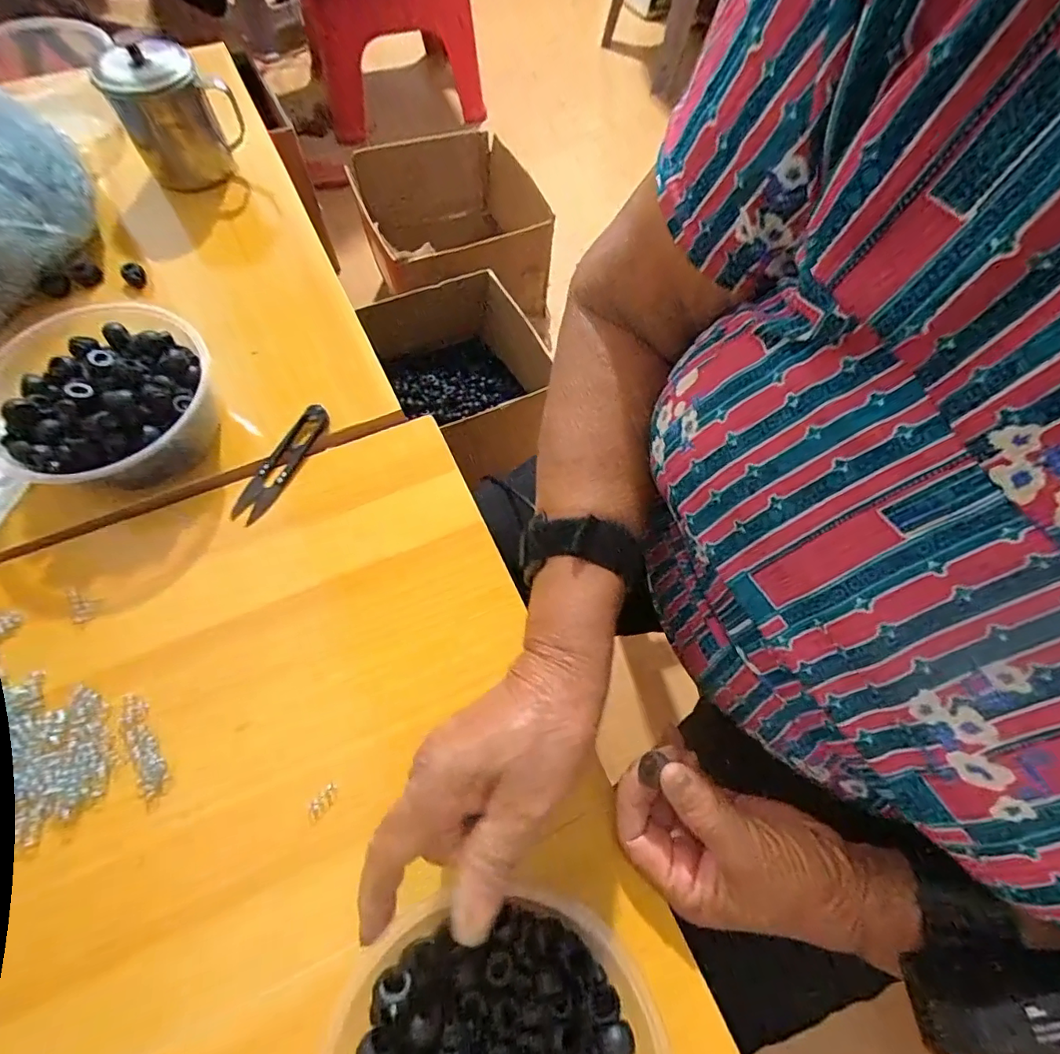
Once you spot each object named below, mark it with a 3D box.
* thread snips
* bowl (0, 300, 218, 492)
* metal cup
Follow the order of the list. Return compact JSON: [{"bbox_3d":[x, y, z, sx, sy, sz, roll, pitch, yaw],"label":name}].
[{"bbox_3d":[-0.181,-0.048,0.380,0.024,0.008,0.100,20,65,6],"label":"thread snips"},{"bbox_3d":[-0.291,-0.079,0.360,0.142,0.060,0.137,1,65,-3],"label":"bowl"},{"bbox_3d":[-0.320,-0.378,0.473,0.094,0.099,0.094,1,65,-3],"label":"metal cup"}]

